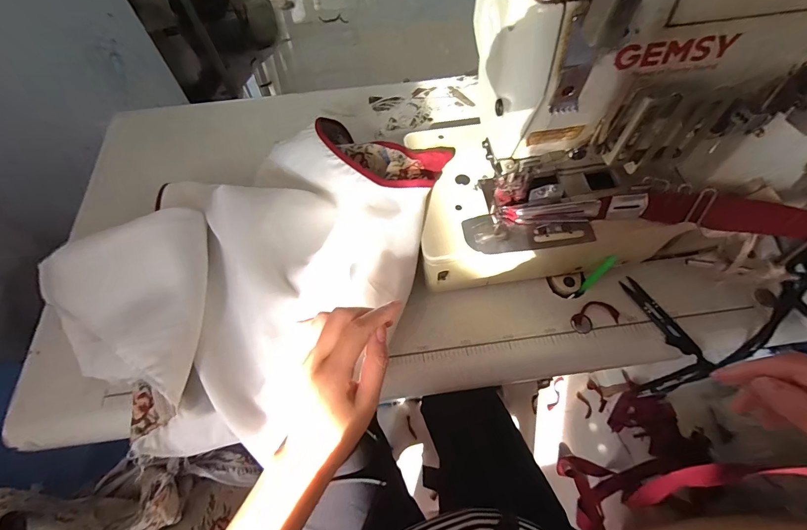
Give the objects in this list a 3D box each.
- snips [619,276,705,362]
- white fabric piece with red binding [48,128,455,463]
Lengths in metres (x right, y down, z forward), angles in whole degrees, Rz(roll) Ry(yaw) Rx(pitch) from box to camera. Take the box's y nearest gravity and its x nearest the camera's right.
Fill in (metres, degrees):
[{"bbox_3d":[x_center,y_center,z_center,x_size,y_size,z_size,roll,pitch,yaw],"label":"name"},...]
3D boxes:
[{"bbox_3d":[0.311,0.064,0.438,0.026,0.005,0.115,-25,64,-12],"label":"snips"},{"bbox_3d":[-0.166,-0.004,0.413,0.284,0.131,0.423,40,69,20],"label":"white fabric piece with red binding"}]

